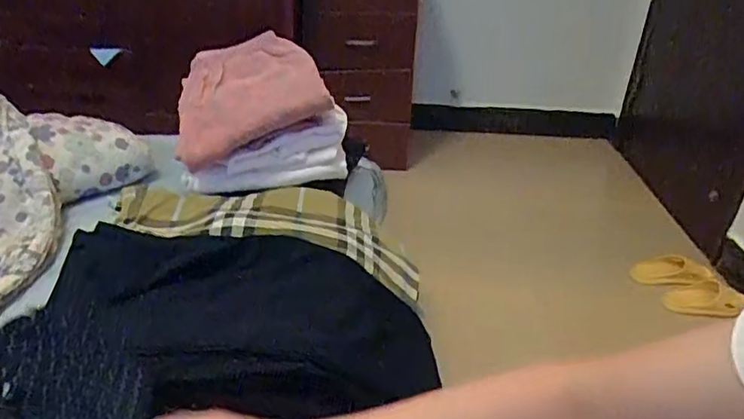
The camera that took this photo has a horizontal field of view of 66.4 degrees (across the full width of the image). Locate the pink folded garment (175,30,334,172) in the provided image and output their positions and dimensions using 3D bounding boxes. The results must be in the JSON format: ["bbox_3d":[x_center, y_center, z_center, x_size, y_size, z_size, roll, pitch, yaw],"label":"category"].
[{"bbox_3d":[-0.215,-0.194,0.928,0.260,0.040,0.192,-25,70,3],"label":"pink folded garment"}]

